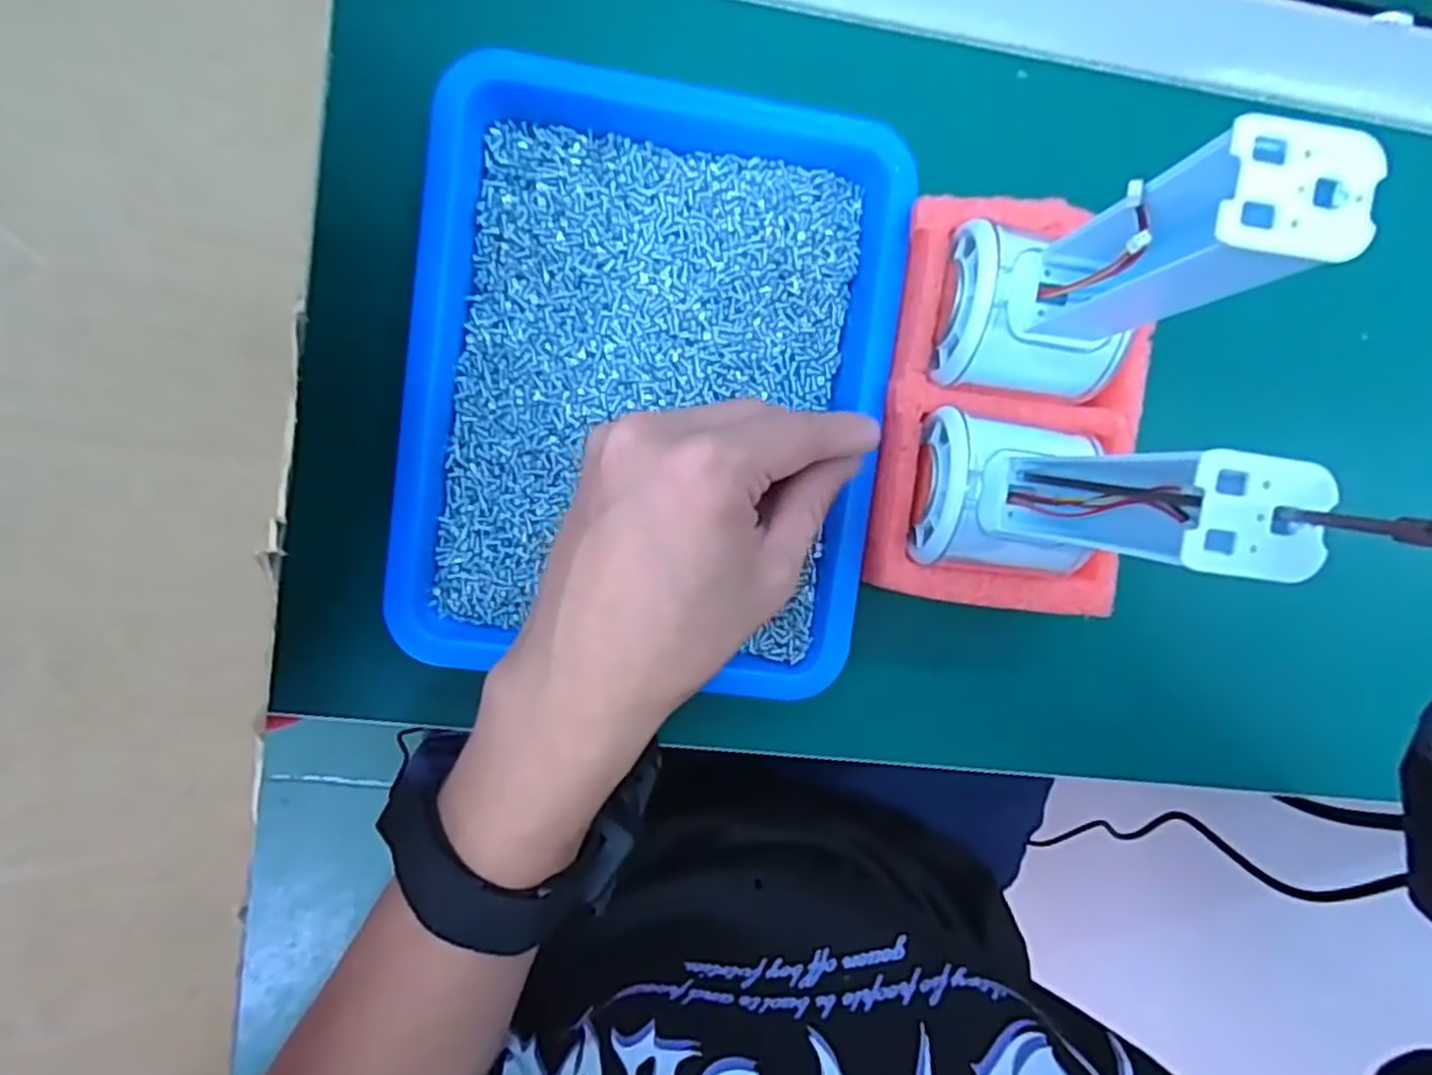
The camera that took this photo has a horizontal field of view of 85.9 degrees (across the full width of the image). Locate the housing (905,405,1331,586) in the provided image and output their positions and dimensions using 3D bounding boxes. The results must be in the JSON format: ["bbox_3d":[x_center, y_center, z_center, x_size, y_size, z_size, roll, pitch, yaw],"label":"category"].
[{"bbox_3d":[0.106,-0.010,0.221,0.053,0.121,0.051,6,94,-7],"label":"housing"}]

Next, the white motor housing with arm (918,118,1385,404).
[{"bbox_3d":[0.113,-0.075,0.229,0.056,0.151,0.054,7,94,-7],"label":"white motor housing with arm"}]

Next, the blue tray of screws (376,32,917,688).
[{"bbox_3d":[-0.024,-0.057,0.292,0.173,0.026,0.219,7,94,-7],"label":"blue tray of screws"}]

